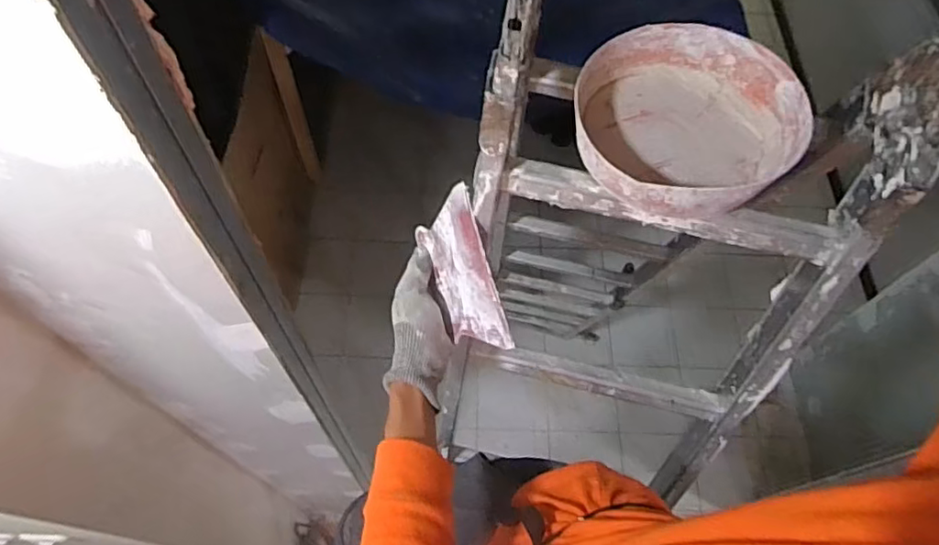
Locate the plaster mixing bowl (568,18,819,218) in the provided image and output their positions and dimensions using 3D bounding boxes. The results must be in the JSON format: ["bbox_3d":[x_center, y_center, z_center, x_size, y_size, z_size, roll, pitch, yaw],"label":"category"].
[{"bbox_3d":[0.208,-0.144,0.590,0.191,0.069,0.203,1,62,-2],"label":"plaster mixing bowl"}]

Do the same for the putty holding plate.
[{"bbox_3d":[-0.006,0.001,0.653,0.008,0.097,0.165,-15,87,-35],"label":"putty holding plate"}]

